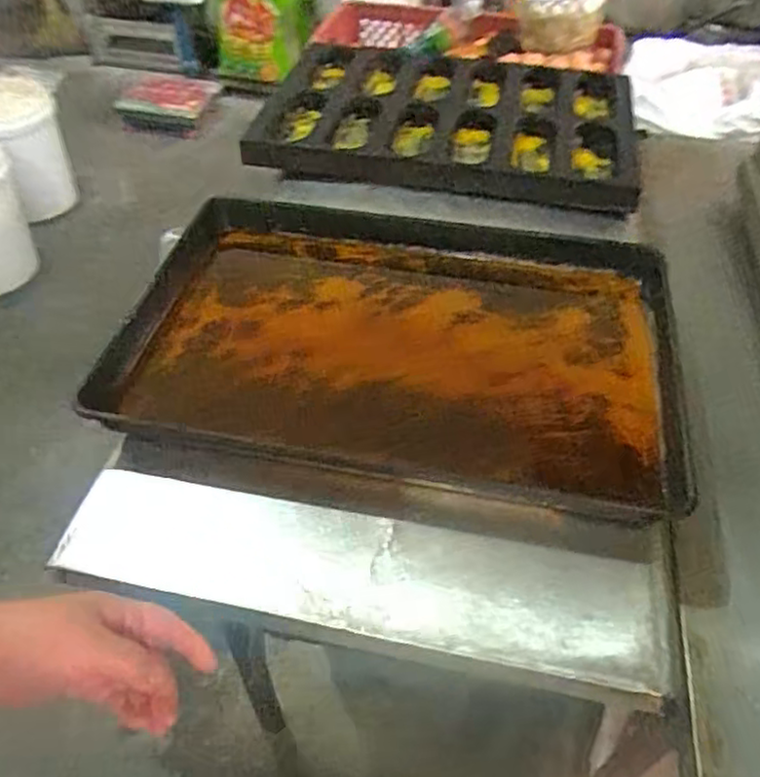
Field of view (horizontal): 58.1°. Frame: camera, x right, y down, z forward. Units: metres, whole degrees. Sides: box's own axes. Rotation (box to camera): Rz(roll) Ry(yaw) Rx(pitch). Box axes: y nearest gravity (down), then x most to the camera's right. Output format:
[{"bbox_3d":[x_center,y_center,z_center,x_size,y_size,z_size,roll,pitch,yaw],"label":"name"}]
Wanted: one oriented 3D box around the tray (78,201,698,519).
[{"bbox_3d":[0.022,-0.059,0.819,0.624,0.053,0.415,7,47,6],"label":"tray"}]

